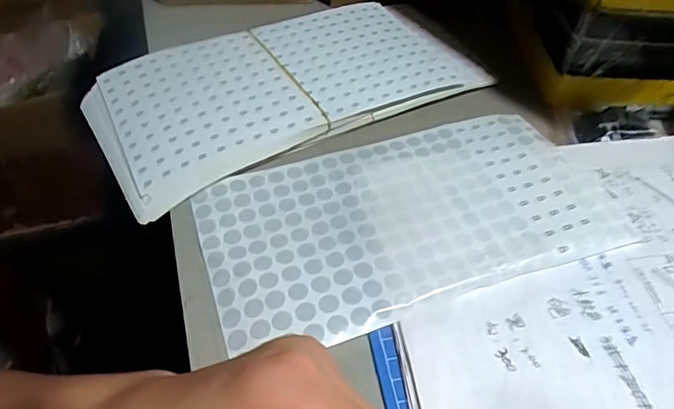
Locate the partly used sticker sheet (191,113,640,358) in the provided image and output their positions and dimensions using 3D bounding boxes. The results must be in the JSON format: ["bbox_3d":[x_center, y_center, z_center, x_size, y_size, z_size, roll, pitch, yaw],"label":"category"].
[{"bbox_3d":[0.040,0.005,0.282,0.225,0.007,0.116,-15,50,-12],"label":"partly used sticker sheet"}]

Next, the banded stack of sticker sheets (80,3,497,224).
[{"bbox_3d":[-0.038,-0.091,0.353,0.257,0.019,0.139,-25,56,-20],"label":"banded stack of sticker sheets"}]

